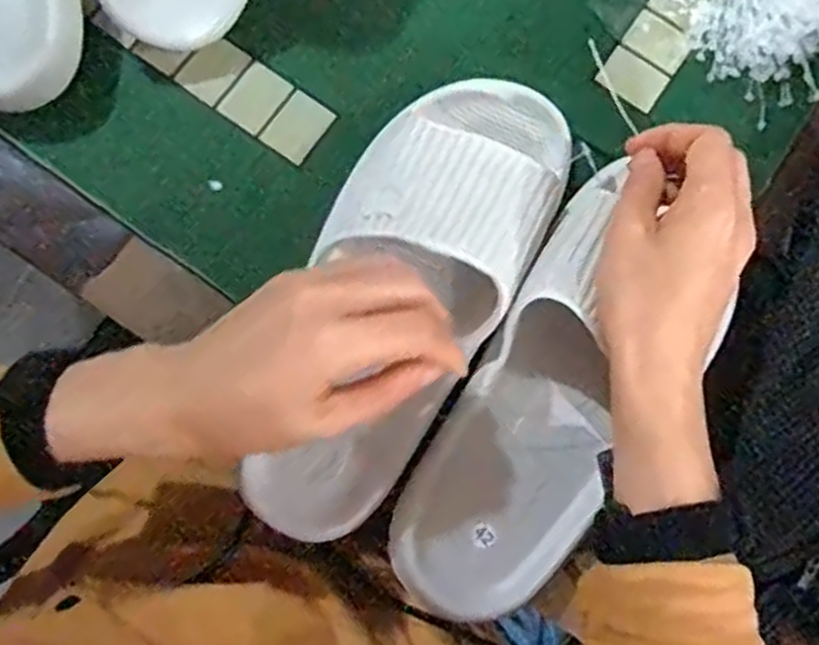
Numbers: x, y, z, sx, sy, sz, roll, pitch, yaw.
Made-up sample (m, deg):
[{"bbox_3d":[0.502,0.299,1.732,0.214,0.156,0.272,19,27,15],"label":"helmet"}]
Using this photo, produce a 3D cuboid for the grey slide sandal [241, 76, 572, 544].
[{"bbox_3d":[-0.003,-0.016,0.398,0.107,0.067,0.270,25,87,4],"label":"grey slide sandal"}]

